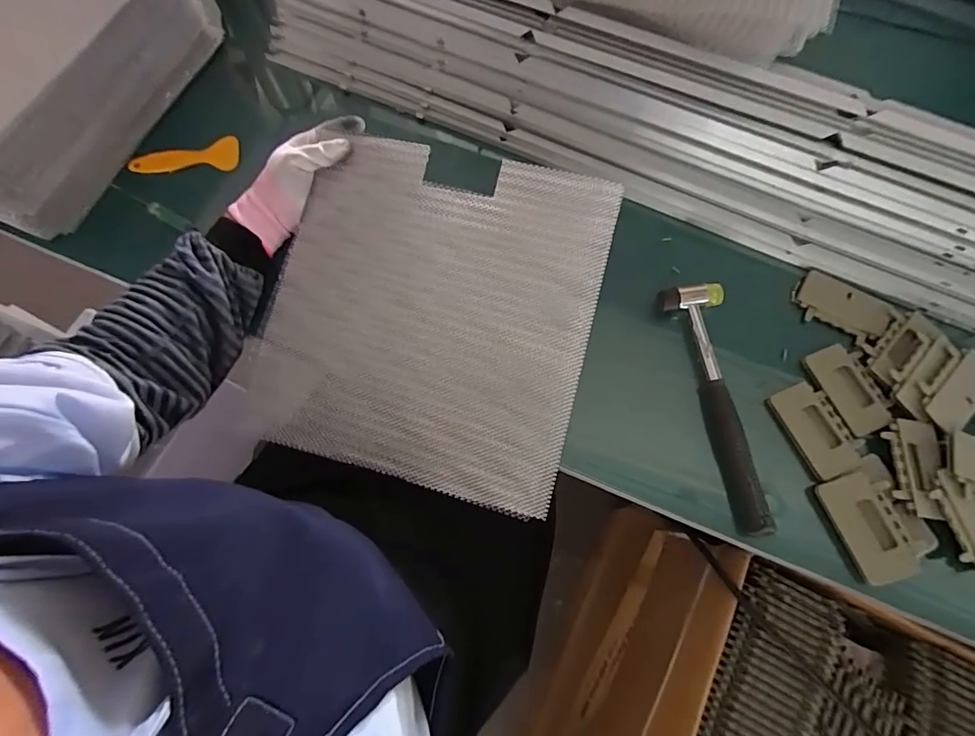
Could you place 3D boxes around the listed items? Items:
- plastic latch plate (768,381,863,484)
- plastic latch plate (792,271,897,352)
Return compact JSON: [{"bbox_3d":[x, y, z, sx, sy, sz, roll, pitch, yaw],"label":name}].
[{"bbox_3d":[0.306,0.057,0.439,0.053,0.011,0.083,-24,72,-6],"label":"plastic latch plate"},{"bbox_3d":[0.358,-0.061,0.477,0.087,0.010,0.054,36,76,13],"label":"plastic latch plate"}]

